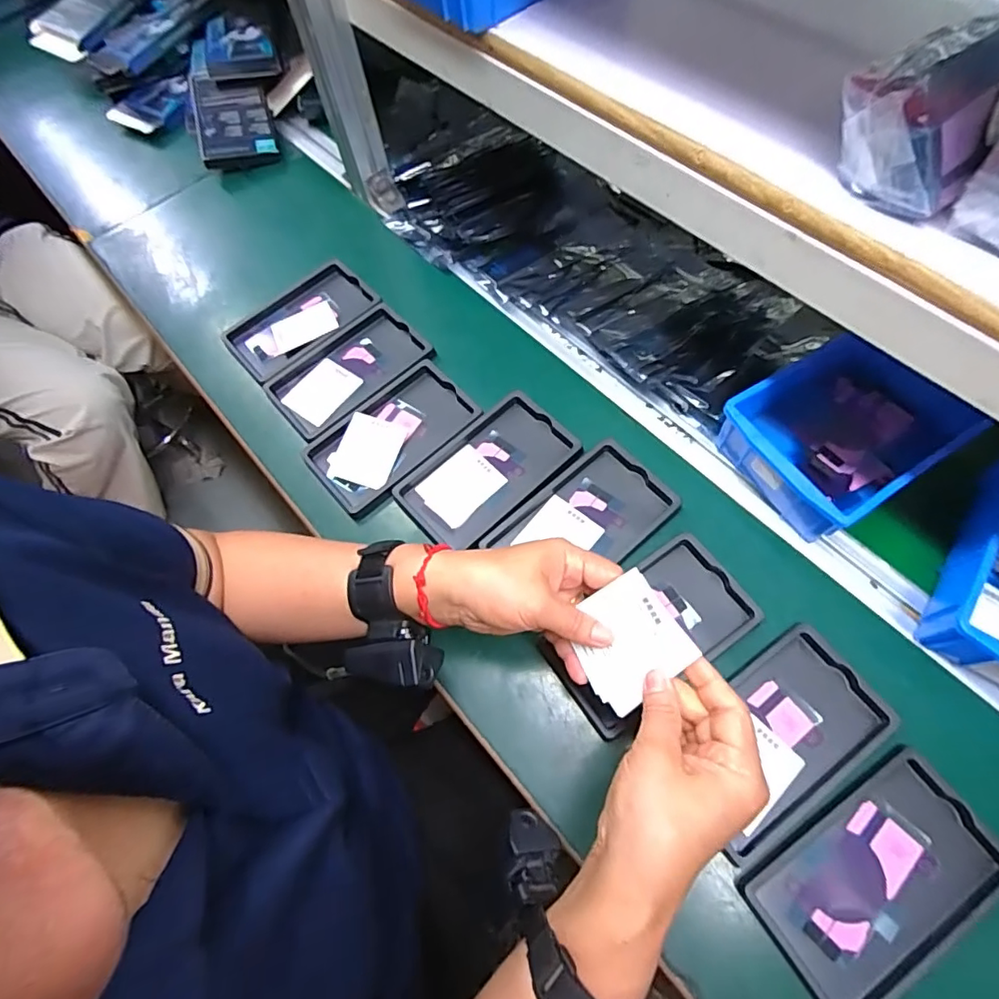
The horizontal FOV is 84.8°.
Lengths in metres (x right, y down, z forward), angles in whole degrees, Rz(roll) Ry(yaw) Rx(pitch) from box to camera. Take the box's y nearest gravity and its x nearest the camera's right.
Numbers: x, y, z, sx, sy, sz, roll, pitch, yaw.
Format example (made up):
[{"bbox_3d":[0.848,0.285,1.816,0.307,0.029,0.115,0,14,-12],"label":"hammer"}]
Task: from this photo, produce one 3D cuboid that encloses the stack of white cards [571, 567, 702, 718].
[{"bbox_3d":[0.079,0.090,0.349,0.070,0.005,0.067,-44,62,22],"label":"stack of white cards"}]

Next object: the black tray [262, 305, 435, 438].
[{"bbox_3d":[-0.156,-0.133,0.576,0.158,0.022,0.100,-38,68,-14],"label":"black tray"}]

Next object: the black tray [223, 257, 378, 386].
[{"bbox_3d":[-0.220,-0.198,0.608,0.156,0.015,0.095,-40,68,-14],"label":"black tray"}]

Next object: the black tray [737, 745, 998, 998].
[{"bbox_3d":[0.252,0.255,0.367,0.158,0.015,0.097,-31,66,-11],"label":"black tray"}]

